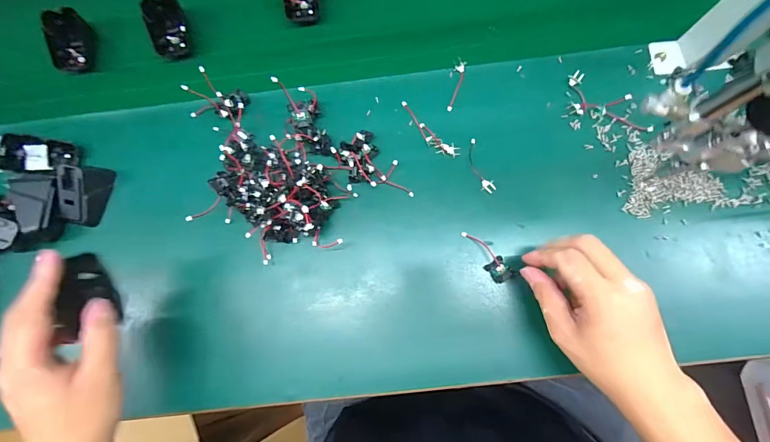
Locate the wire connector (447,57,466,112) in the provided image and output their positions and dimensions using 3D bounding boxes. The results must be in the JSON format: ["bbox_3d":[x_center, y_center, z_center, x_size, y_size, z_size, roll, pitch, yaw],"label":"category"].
[{"bbox_3d":[0.083,-0.157,0.435,0.012,0.005,0.063,12,83,5],"label":"wire connector"}]

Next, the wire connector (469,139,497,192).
[{"bbox_3d":[0.105,-0.061,0.419,0.015,0.004,0.065,-19,82,1],"label":"wire connector"}]

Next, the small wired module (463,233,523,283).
[{"bbox_3d":[0.110,0.036,0.399,0.025,0.013,0.068,-38,76,-2],"label":"small wired module"}]

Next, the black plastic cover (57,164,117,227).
[{"bbox_3d":[-0.340,-0.030,0.425,0.038,0.040,0.066,12,83,5],"label":"black plastic cover"}]

